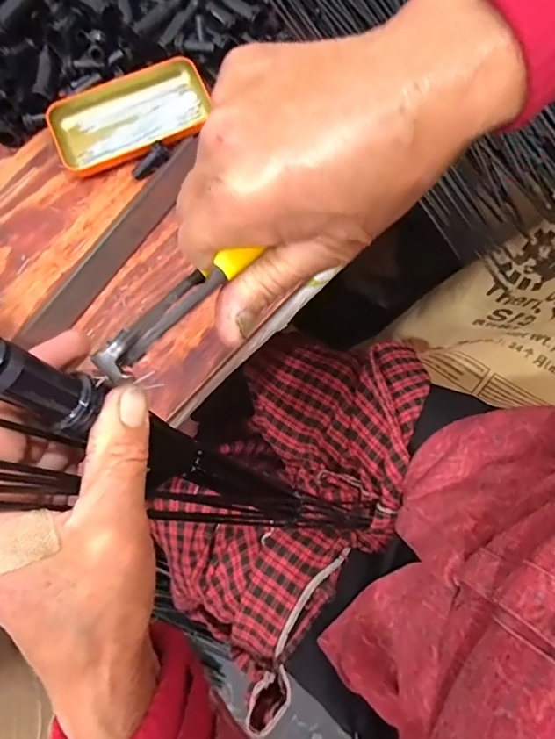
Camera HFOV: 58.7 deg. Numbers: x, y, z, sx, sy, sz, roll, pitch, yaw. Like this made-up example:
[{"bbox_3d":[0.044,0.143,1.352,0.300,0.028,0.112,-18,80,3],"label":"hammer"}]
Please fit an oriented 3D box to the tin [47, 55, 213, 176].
[{"bbox_3d":[-0.134,-0.231,0.453,0.144,0.017,0.082,-23,77,-4],"label":"tin"}]

